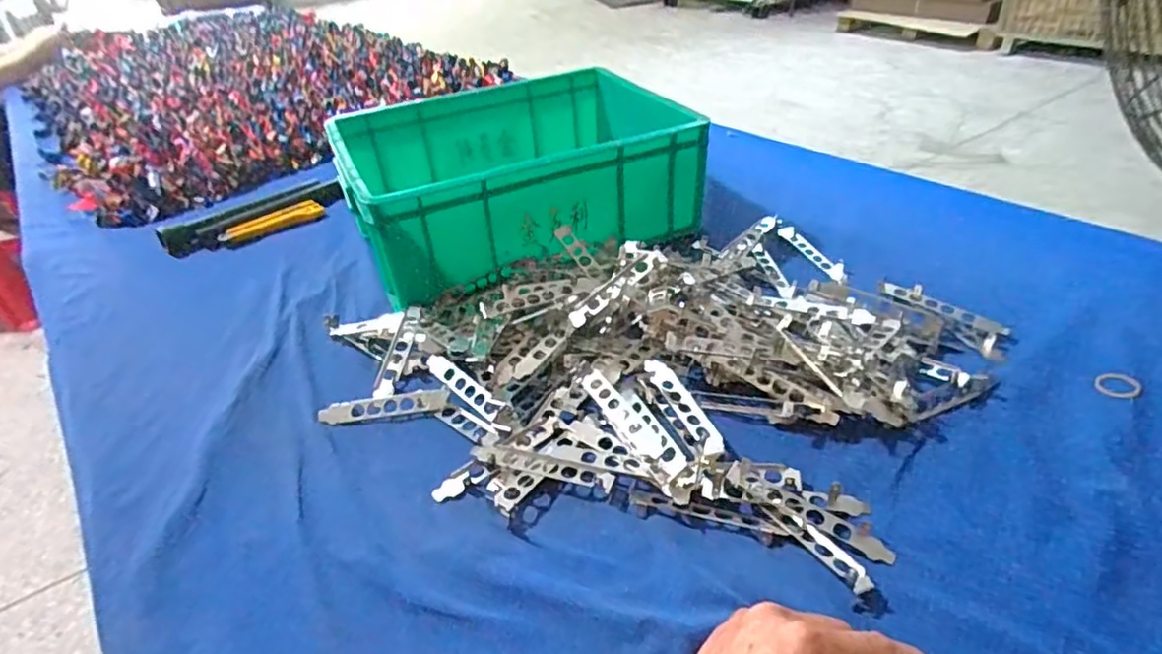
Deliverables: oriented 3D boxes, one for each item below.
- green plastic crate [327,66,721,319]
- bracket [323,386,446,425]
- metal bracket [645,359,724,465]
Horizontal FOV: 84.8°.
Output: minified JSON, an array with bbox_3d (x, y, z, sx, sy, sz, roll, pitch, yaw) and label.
[{"bbox_3d":[-0.074,-0.206,0.826,0.429,0.132,0.309,-20,40,-19],"label":"green plastic crate"},{"bbox_3d":[-0.179,0.073,0.581,0.118,0.008,0.027,-7,37,-1],"label":"bracket"},{"bbox_3d":[0.082,0.067,0.536,0.033,0.008,0.111,-18,39,-15],"label":"metal bracket"}]

